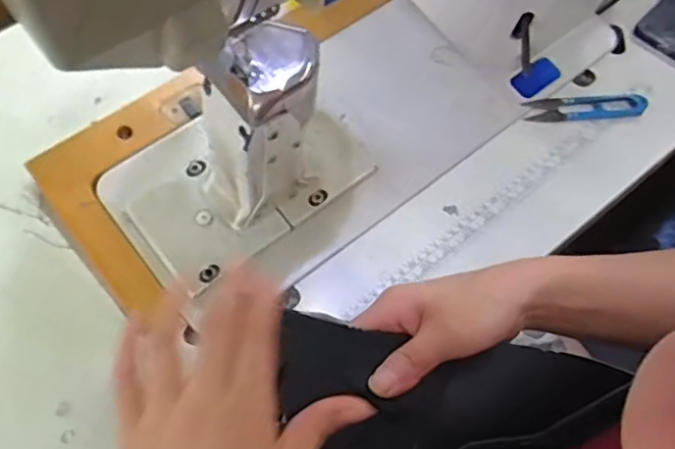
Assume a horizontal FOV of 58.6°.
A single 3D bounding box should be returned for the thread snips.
[{"bbox_3d":[0.245,-0.115,0.591,0.119,0.006,0.030,-5,62,-3],"label":"thread snips"}]

